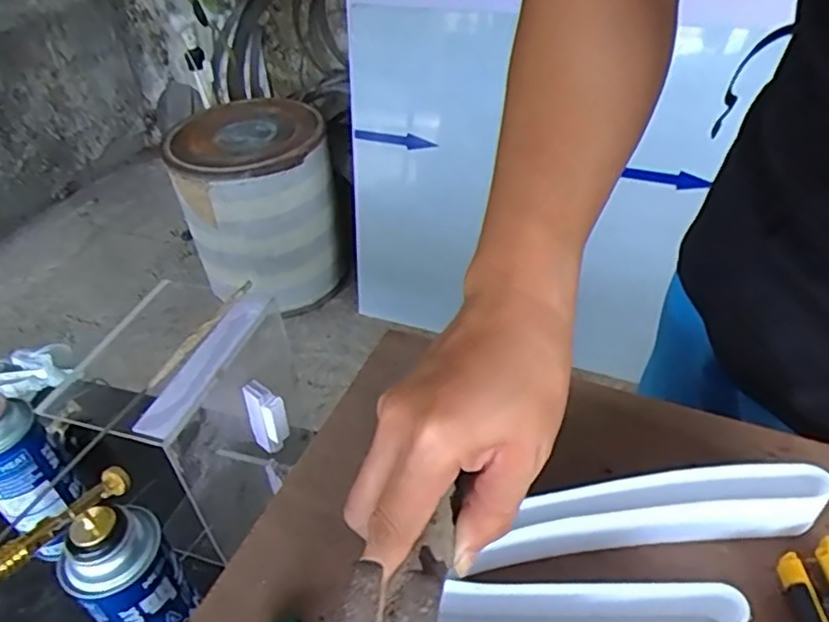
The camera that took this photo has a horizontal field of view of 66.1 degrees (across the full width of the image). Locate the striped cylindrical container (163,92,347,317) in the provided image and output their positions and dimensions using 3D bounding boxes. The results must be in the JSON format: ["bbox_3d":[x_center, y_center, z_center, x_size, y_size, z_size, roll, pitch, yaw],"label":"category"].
[{"bbox_3d":[-0.411,-0.268,1.715,0.374,0.460,0.370,-2,39,2],"label":"striped cylindrical container"}]

